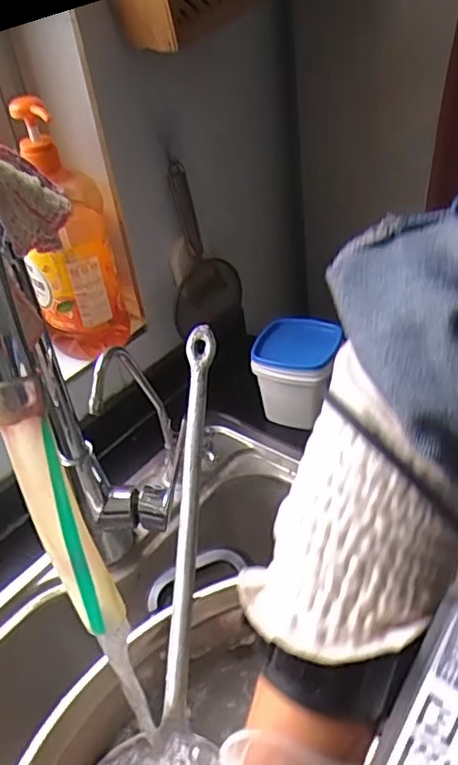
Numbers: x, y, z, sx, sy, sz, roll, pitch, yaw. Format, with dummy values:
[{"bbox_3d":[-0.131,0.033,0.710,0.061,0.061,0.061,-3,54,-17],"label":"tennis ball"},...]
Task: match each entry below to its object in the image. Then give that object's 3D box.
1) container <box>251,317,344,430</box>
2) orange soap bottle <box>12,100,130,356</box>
[{"bbox_3d":[0.082,-0.008,0.712,0.093,0.107,0.093,8,40,19],"label":"container"},{"bbox_3d":[-0.169,-0.143,0.628,0.090,0.266,0.070,-13,38,-6],"label":"orange soap bottle"}]

